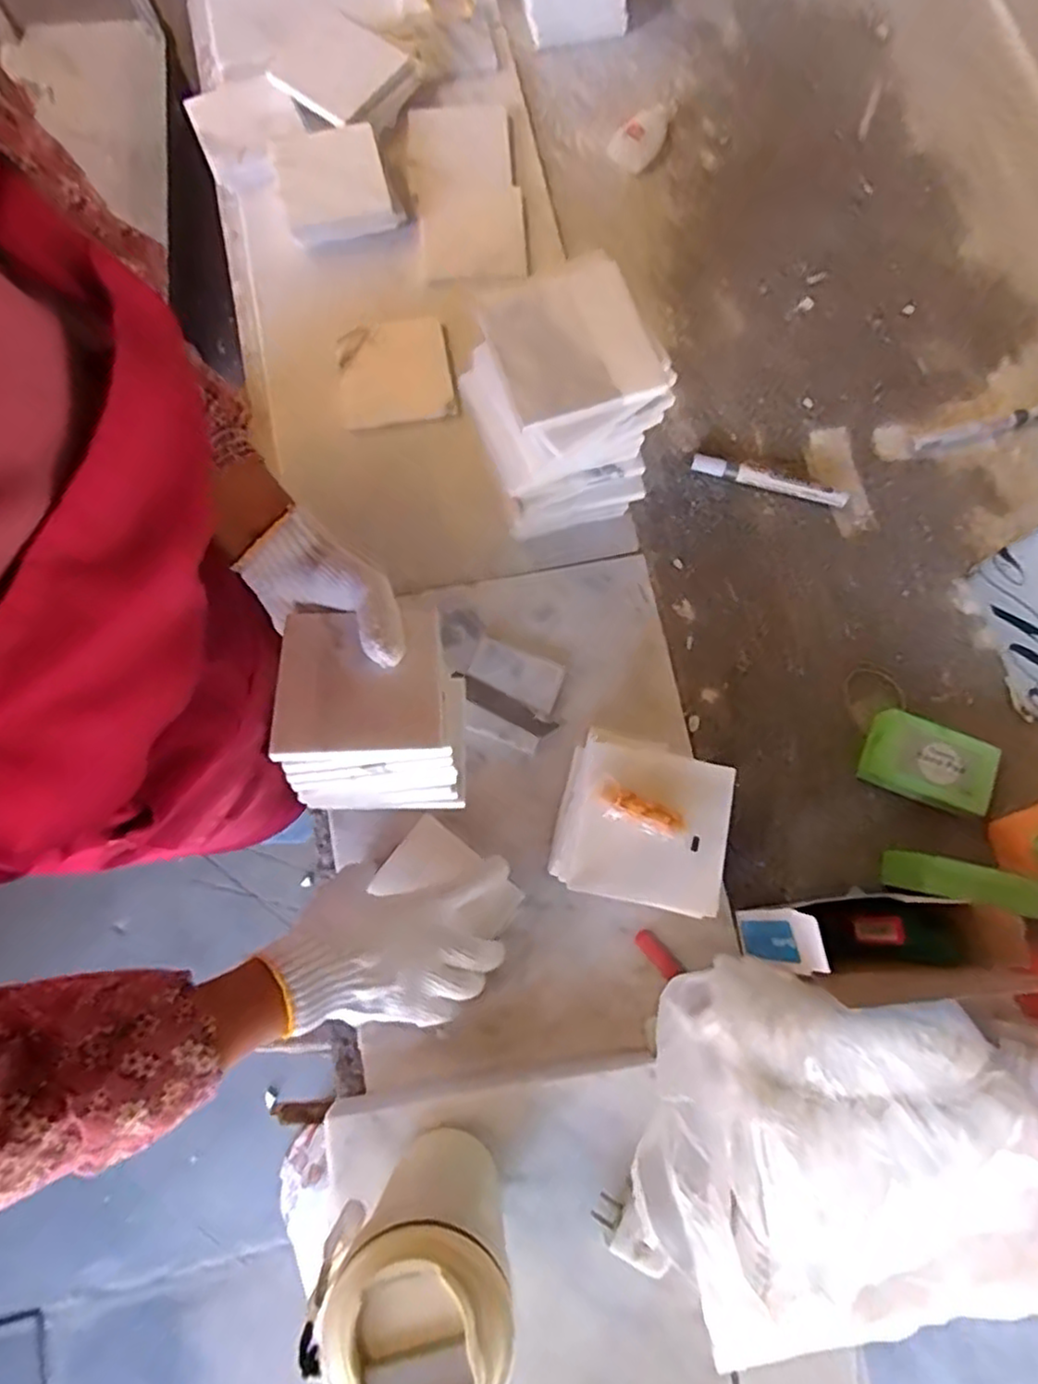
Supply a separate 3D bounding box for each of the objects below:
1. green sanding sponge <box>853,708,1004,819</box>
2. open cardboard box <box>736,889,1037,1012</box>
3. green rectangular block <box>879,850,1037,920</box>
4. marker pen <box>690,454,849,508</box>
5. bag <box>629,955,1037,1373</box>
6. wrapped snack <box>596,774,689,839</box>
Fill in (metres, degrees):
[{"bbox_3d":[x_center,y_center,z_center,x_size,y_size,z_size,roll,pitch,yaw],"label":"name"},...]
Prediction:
[{"bbox_3d":[0.336,0.060,0.577,0.097,0.029,0.060,24,77,5],"label":"green sanding sponge"},{"bbox_3d":[0.247,0.175,0.488,0.146,0.156,0.057,-3,76,-2],"label":"open cardboard box"},{"bbox_3d":[0.333,0.145,0.527,0.105,0.017,0.027,9,74,30],"label":"green rectangular block"},{"bbox_3d":[0.228,-0.194,0.638,0.140,0.015,0.017,14,76,2],"label":"marker pen"},{"bbox_3d":[0.207,0.286,0.413,0.273,0.083,0.219,11,76,2],"label":"bag"},{"bbox_3d":[0.079,0.080,0.460,0.061,0.011,0.023,28,77,6],"label":"wrapped snack"}]

